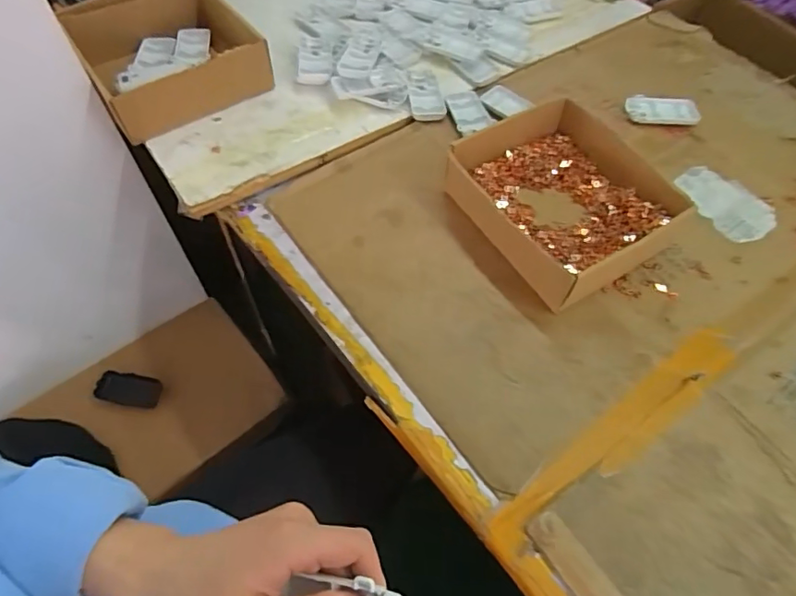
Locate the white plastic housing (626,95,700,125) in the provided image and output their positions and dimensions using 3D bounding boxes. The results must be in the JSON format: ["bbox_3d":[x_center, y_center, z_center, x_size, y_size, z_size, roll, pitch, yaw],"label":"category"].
[{"bbox_3d":[0.356,-0.254,0.700,0.091,0.019,0.044,13,60,4],"label":"white plastic housing"}]

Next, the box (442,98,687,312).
[{"bbox_3d":[0.181,-0.114,0.577,0.197,0.054,0.211,-31,66,-19],"label":"box"}]

